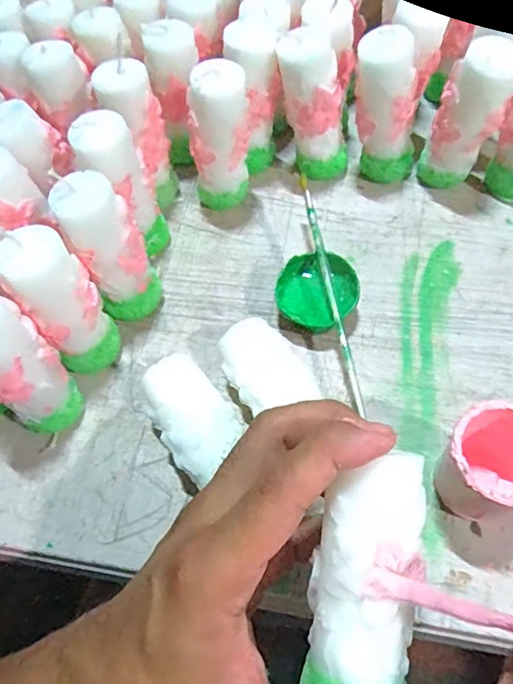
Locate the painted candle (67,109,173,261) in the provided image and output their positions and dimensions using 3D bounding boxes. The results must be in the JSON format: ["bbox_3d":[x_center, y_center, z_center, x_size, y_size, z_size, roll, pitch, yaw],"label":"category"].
[{"bbox_3d":[-0.088,-0.103,0.364,0.036,0.107,0.037,-1,64,3],"label":"painted candle"}]

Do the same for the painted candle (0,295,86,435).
[{"bbox_3d":[-0.137,0.016,0.302,0.047,0.108,0.048,-38,66,-15],"label":"painted candle"}]

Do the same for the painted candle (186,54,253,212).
[{"bbox_3d":[-0.025,-0.147,0.389,0.041,0.105,0.042,3,62,6],"label":"painted candle"}]

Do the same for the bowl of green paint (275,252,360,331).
[{"bbox_3d":[0.041,-0.030,0.363,0.052,0.030,0.054,-2,62,3],"label":"bowl of green paint"}]

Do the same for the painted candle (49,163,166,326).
[{"bbox_3d":[-0.091,-0.056,0.341,0.041,0.105,0.044,-2,62,3],"label":"painted candle"}]

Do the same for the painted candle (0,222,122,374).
[{"bbox_3d":[-0.115,-0.021,0.321,0.040,0.105,0.036,-37,65,-15],"label":"painted candle"}]

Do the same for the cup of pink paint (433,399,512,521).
[{"bbox_3d":[0.123,0.066,0.279,0.049,0.065,0.046,-2,62,3],"label":"cup of pink paint"}]

